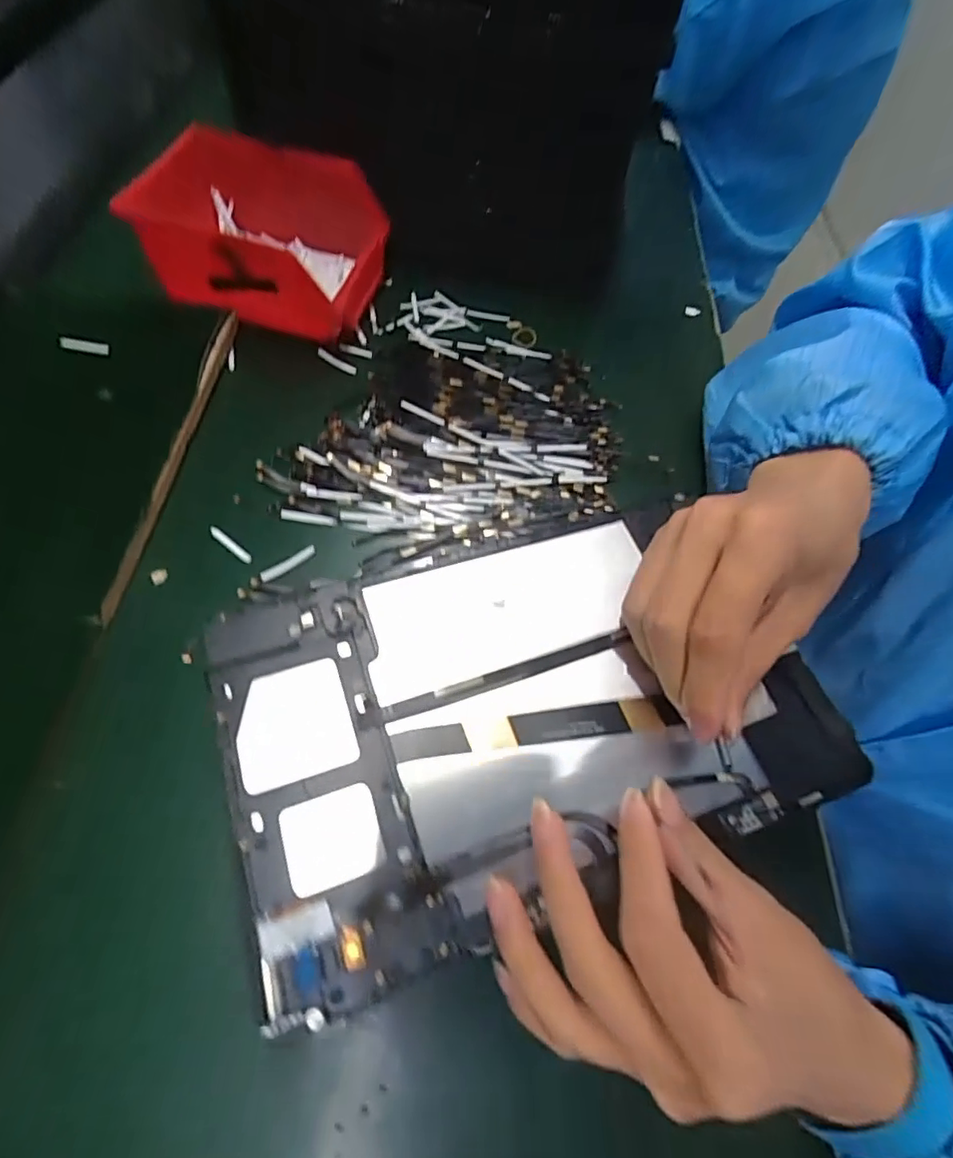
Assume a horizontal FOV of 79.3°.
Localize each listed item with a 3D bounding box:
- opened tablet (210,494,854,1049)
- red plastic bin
[{"bbox_3d":[0.019,0.047,0.234,0.229,0.015,0.148,-16,61,-13],"label":"opened tablet"},{"bbox_3d":[-0.141,-0.232,0.394,0.141,0.074,0.108,11,58,3],"label":"red plastic bin"}]

